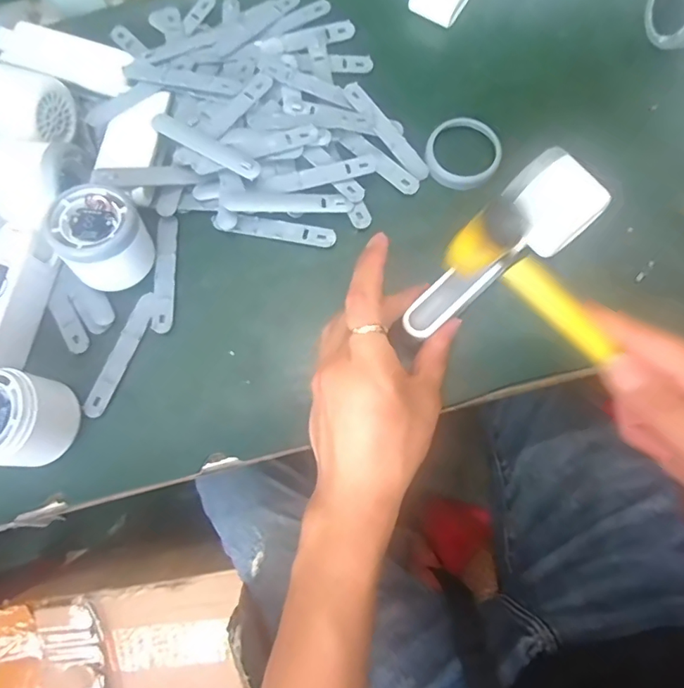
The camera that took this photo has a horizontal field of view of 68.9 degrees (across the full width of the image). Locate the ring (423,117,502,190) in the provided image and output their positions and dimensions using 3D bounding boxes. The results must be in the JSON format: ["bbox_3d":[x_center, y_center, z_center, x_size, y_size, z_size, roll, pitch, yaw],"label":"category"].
[{"bbox_3d":[0.095,-0.150,0.392,0.056,0.011,0.061,0,75,1],"label":"ring"}]

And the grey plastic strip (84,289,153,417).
[{"bbox_3d":[-0.157,0.006,0.357,0.017,0.005,0.093,21,76,8],"label":"grey plastic strip"}]

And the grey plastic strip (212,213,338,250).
[{"bbox_3d":[-0.051,-0.087,0.375,0.092,0.004,0.016,11,75,4],"label":"grey plastic strip"}]

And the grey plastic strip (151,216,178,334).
[{"bbox_3d":[-0.132,-0.052,0.371,0.016,0.004,0.090,-3,75,0],"label":"grey plastic strip"}]

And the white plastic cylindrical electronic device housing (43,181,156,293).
[{"bbox_3d":[-0.169,-0.075,0.352,0.058,0.052,0.056,0,74,-1],"label":"white plastic cylindrical electronic device housing"}]

